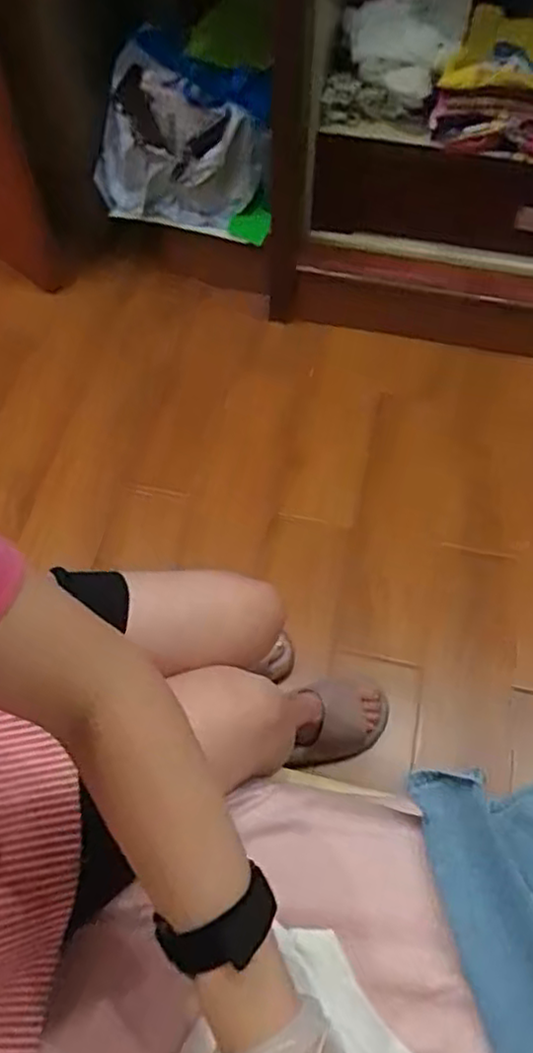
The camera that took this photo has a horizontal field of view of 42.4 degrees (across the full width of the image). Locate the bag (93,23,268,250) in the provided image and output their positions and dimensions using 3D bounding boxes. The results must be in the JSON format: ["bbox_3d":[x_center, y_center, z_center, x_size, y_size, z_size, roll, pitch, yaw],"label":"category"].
[{"bbox_3d":[-0.165,-0.766,1.378,0.381,0.301,0.163,25,62,14],"label":"bag"}]

